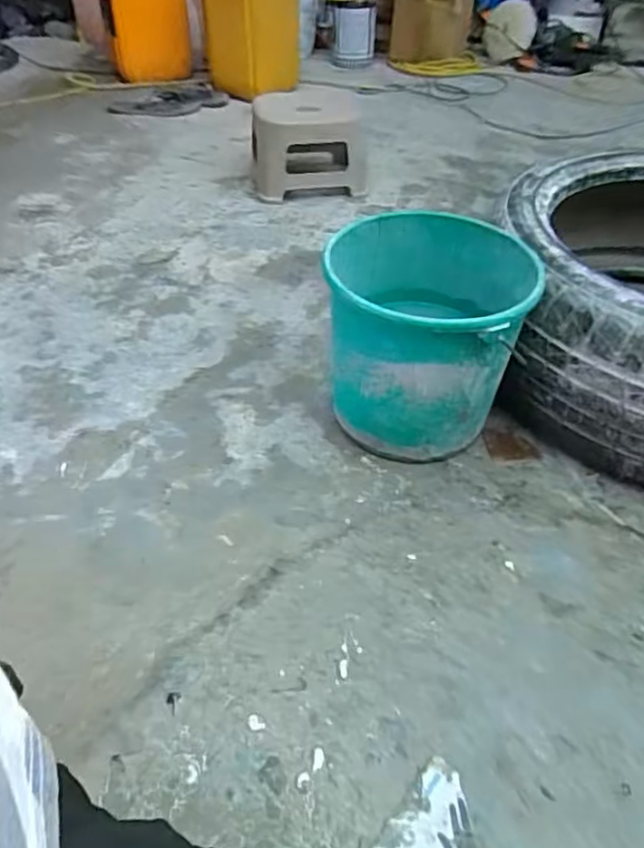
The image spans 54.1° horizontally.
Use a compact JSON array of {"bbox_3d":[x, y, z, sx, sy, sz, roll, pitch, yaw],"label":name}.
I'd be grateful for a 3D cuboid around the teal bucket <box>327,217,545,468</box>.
[{"bbox_3d":[0.143,-0.109,0.890,0.240,0.263,0.256,1,42,-1],"label":"teal bucket"}]

